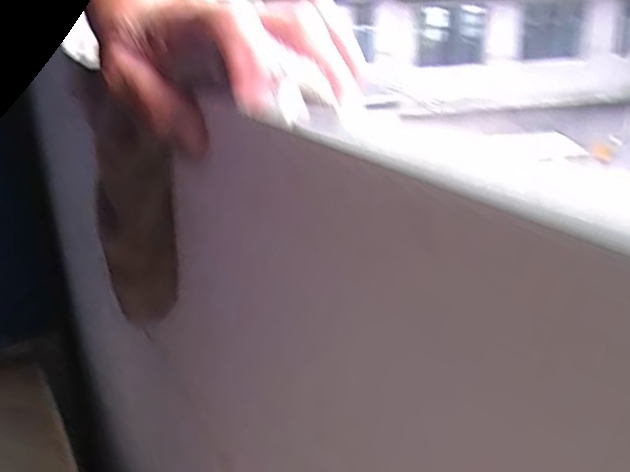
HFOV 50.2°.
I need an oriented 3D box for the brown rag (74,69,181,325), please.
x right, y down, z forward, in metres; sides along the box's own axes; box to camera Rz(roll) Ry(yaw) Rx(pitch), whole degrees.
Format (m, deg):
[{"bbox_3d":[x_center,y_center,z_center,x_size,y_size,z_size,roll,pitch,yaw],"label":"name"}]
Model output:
[{"bbox_3d":[-0.099,-0.015,0.372,0.043,0.150,0.018,-8,34,-10],"label":"brown rag"}]

